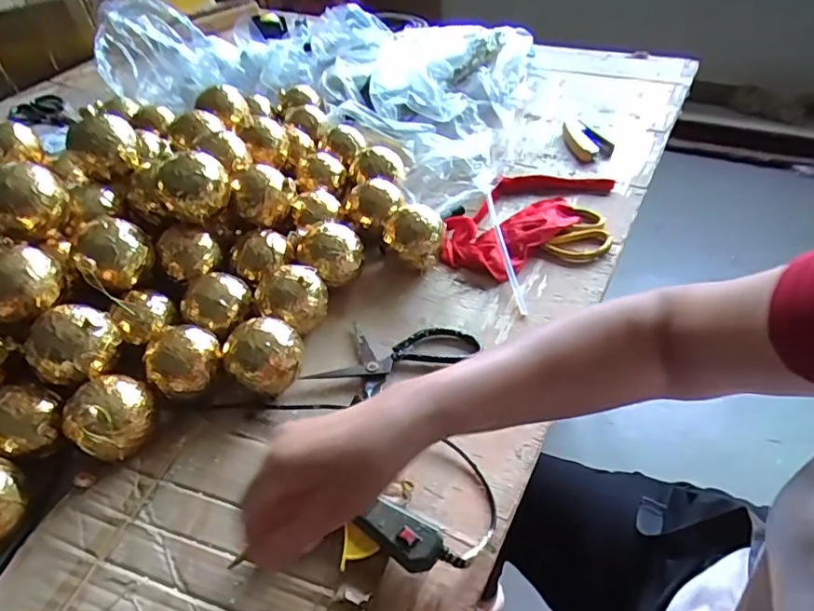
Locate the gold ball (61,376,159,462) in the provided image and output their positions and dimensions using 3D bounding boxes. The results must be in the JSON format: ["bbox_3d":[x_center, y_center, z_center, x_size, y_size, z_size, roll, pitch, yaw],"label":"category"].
[{"bbox_3d":[-0.263,0.102,0.497,0.069,0.073,0.070,-2,45,2],"label":"gold ball"}]

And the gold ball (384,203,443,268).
[{"bbox_3d":[0.008,-0.081,0.665,0.067,0.076,0.073,-2,45,2],"label":"gold ball"}]

